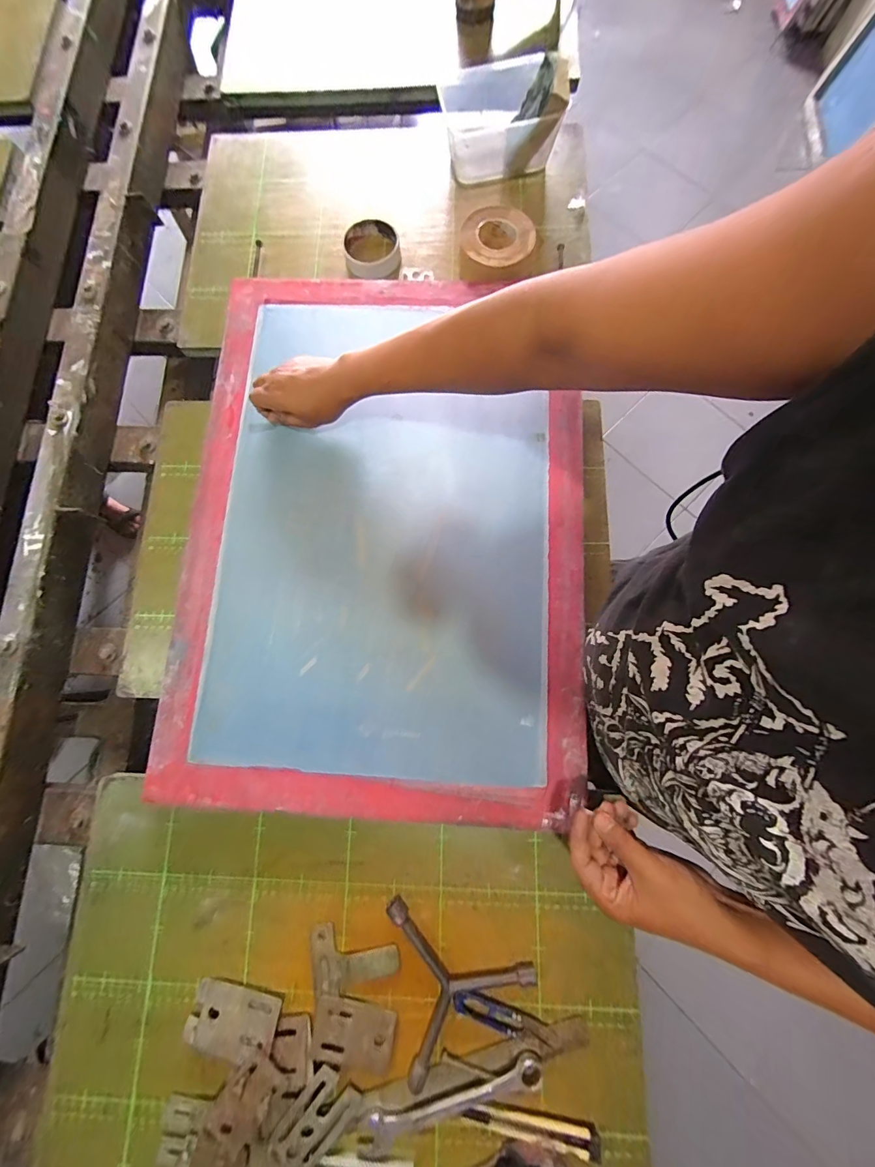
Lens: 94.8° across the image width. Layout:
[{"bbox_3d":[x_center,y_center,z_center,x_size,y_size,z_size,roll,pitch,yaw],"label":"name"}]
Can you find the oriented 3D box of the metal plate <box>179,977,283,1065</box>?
[{"bbox_3d":[-0.207,0.441,0.406,0.089,0.008,0.052,6,55,7],"label":"metal plate"}]

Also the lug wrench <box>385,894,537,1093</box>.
[{"bbox_3d":[-0.001,0.421,0.400,0.158,0.012,0.137,22,81,6],"label":"lug wrench"}]

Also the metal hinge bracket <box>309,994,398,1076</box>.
[{"bbox_3d":[-0.085,0.453,0.403,0.081,0.007,0.053,13,80,5],"label":"metal hinge bracket"}]

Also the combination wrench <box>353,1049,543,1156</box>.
[{"bbox_3d":[0.012,0.503,0.390,0.187,0.012,0.029,-21,79,-2],"label":"combination wrench"}]

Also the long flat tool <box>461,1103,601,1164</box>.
[{"bbox_3d":[0.090,0.516,0.379,0.126,0.010,0.019,9,79,4],"label":"long flat tool"}]

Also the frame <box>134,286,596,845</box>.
[{"bbox_3d":[-0.063,-0.080,0.481,0.467,0.030,0.648,3,79,2],"label":"frame"}]

